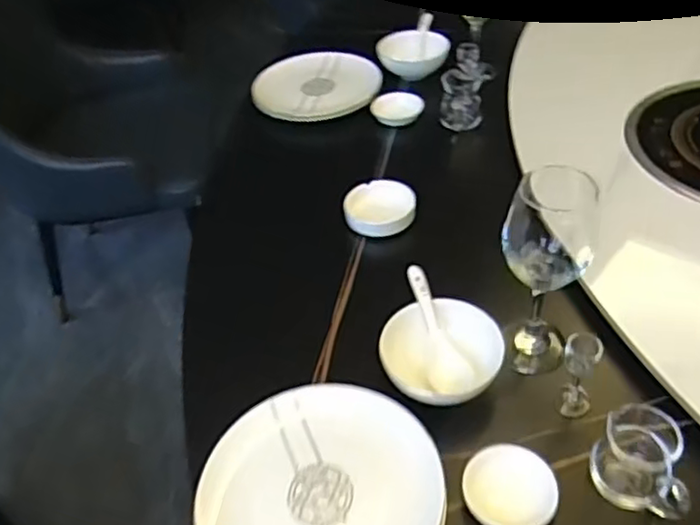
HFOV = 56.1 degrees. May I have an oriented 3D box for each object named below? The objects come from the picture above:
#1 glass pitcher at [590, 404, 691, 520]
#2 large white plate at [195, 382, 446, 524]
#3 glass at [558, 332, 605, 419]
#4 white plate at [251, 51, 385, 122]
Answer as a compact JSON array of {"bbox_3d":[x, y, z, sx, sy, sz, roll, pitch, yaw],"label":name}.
[{"bbox_3d":[0.235,0.155,0.520,0.073,0.076,0.054,27,52,30],"label":"glass pitcher"},{"bbox_3d":[-0.022,0.191,0.548,0.194,0.025,0.200,-3,43,3],"label":"large white plate"},{"bbox_3d":[0.206,0.096,0.589,0.030,0.079,0.040,15,47,20],"label":"glass"},{"bbox_3d":[-0.047,-0.290,1.049,0.187,0.022,0.210,8,45,14],"label":"white plate"}]

